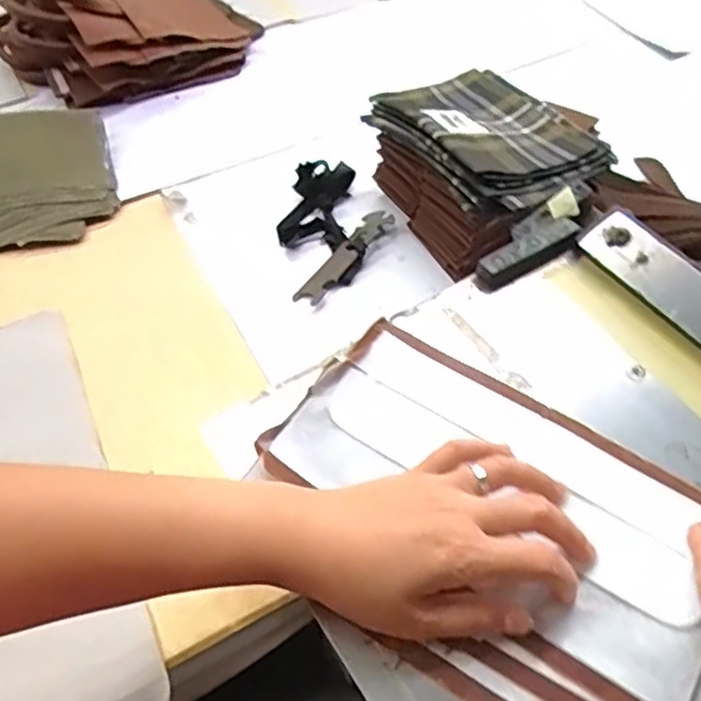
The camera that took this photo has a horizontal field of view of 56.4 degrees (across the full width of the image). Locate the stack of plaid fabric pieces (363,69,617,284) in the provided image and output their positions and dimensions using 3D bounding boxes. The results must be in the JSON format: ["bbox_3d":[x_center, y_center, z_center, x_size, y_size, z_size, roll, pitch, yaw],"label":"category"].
[{"bbox_3d":[0.129,-0.174,0.618,0.165,0.122,0.231,-22,57,-14],"label":"stack of plaid fabric pieces"}]

